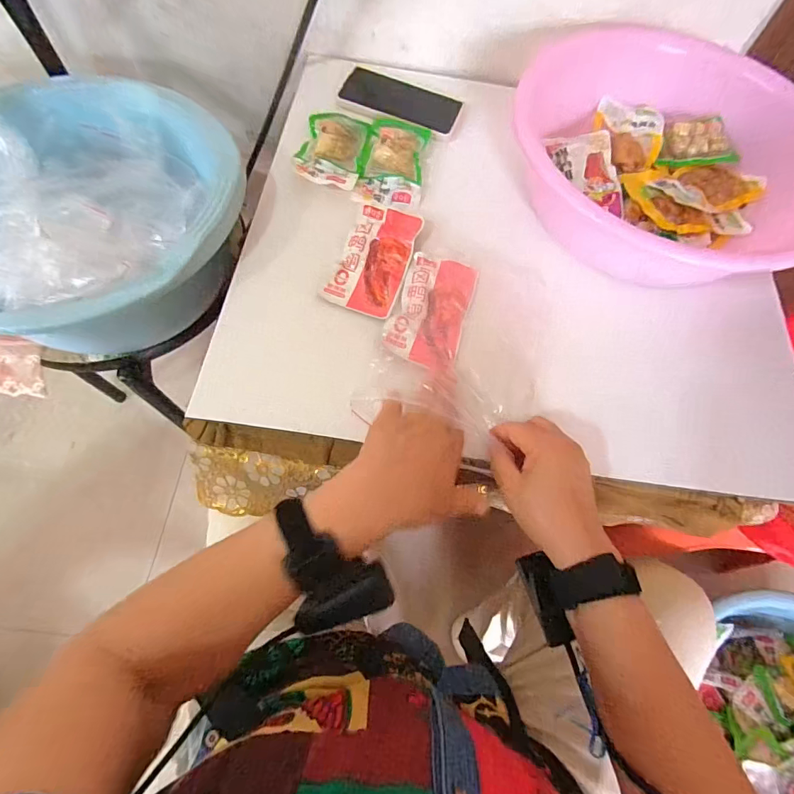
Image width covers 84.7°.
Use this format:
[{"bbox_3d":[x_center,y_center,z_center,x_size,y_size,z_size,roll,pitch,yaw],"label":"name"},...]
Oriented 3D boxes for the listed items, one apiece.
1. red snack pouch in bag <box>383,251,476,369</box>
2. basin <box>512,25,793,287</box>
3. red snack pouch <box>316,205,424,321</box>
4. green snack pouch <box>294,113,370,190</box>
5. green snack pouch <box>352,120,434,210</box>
[{"bbox_3d":[0.037,-0.092,0.449,0.072,0.011,0.134,18,67,5],"label":"red snack pouch in bag"},{"bbox_3d":[0.291,-0.269,0.495,0.318,0.094,0.318,1,67,-3],"label":"basin"},{"bbox_3d":[-0.024,-0.150,0.471,0.073,0.013,0.133,18,67,5],"label":"red snack pouch"},{"bbox_3d":[-0.076,-0.302,0.526,0.076,0.015,0.121,11,67,2],"label":"green snack pouch"},{"bbox_3d":[-0.003,-0.287,0.524,0.074,0.012,0.139,10,67,1],"label":"green snack pouch"}]

